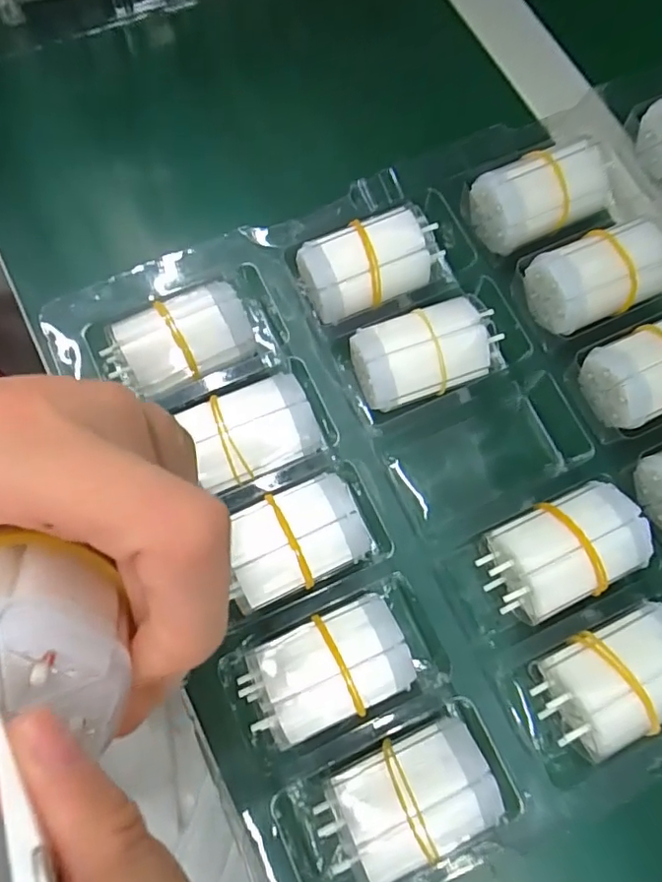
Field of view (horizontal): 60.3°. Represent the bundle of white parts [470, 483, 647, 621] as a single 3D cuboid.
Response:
[{"bbox_3d":[0.095,0.048,0.243,0.064,0.039,0.041,-21,77,-7],"label":"bundle of white parts"}]

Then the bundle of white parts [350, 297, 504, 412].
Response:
[{"bbox_3d":[0.042,-0.037,0.265,0.062,0.037,0.037,-17,76,-6],"label":"bundle of white parts"}]

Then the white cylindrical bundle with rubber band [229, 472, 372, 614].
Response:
[{"bbox_3d":[-0.015,0.042,0.242,0.055,0.038,0.040,-19,77,-6],"label":"white cylindrical bundle with rubber band"}]

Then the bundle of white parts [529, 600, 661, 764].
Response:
[{"bbox_3d":[0.114,0.094,0.229,0.061,0.035,0.039,-21,77,-7],"label":"bundle of white parts"}]

